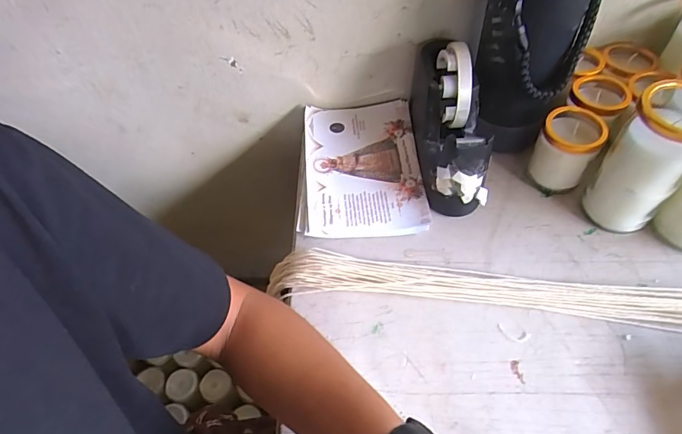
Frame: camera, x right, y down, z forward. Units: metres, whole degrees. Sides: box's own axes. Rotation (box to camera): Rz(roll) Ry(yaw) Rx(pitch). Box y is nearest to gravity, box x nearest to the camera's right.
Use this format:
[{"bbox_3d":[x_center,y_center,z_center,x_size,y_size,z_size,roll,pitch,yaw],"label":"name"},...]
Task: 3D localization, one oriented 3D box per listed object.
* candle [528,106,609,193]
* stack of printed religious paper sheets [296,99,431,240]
[{"bbox_3d":[0.245,-0.072,0.475,0.059,0.080,0.067,22,57,19],"label":"candle"},{"bbox_3d":[0.022,-0.068,0.534,0.141,0.018,0.220,-2,53,2],"label":"stack of printed religious paper sheets"}]

